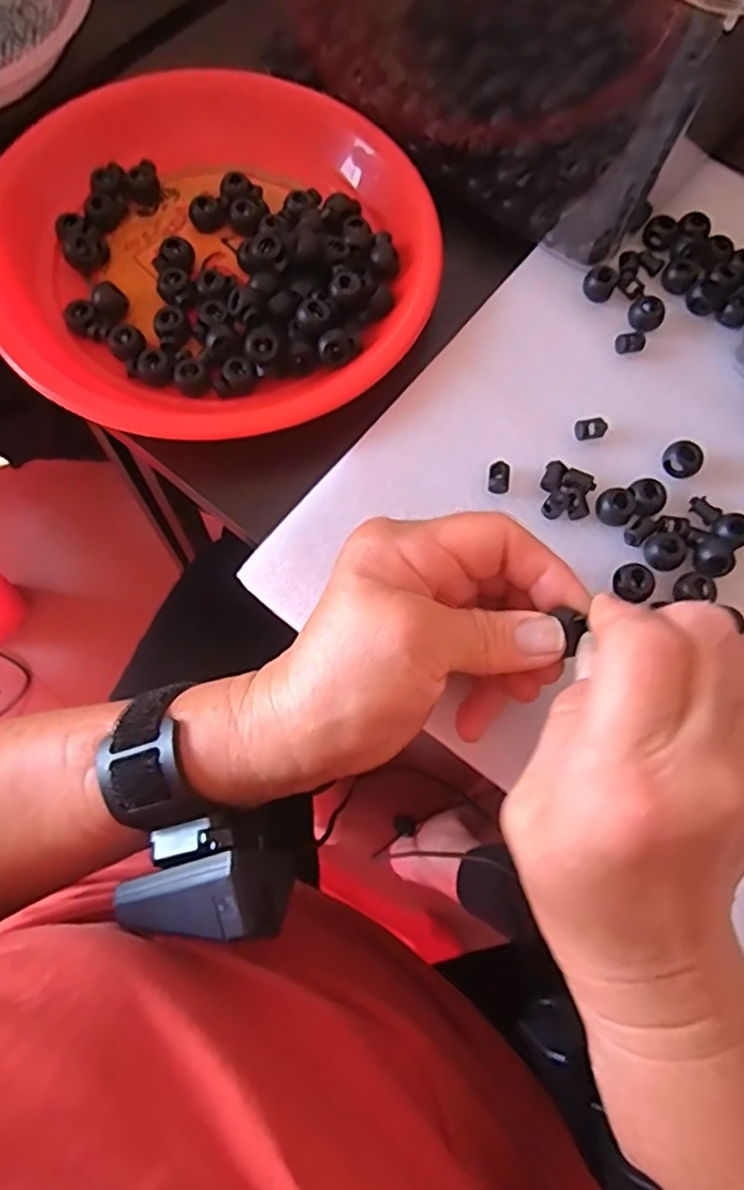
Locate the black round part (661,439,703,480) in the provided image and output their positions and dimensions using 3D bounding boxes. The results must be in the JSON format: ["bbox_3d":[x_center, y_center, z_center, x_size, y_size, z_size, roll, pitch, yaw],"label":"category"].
[{"bbox_3d":[0.149,-0.065,0.328,0.018,0.010,0.015,36,74,9],"label":"black round part"}]

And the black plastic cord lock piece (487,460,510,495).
[{"bbox_3d":[0.060,-0.055,0.323,0.010,0.007,0.014,5,72,-1],"label":"black plastic cord lock piece"}]

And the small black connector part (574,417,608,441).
[{"bbox_3d":[0.107,-0.081,0.334,0.016,0.005,0.009,-10,73,-6],"label":"small black connector part"}]

